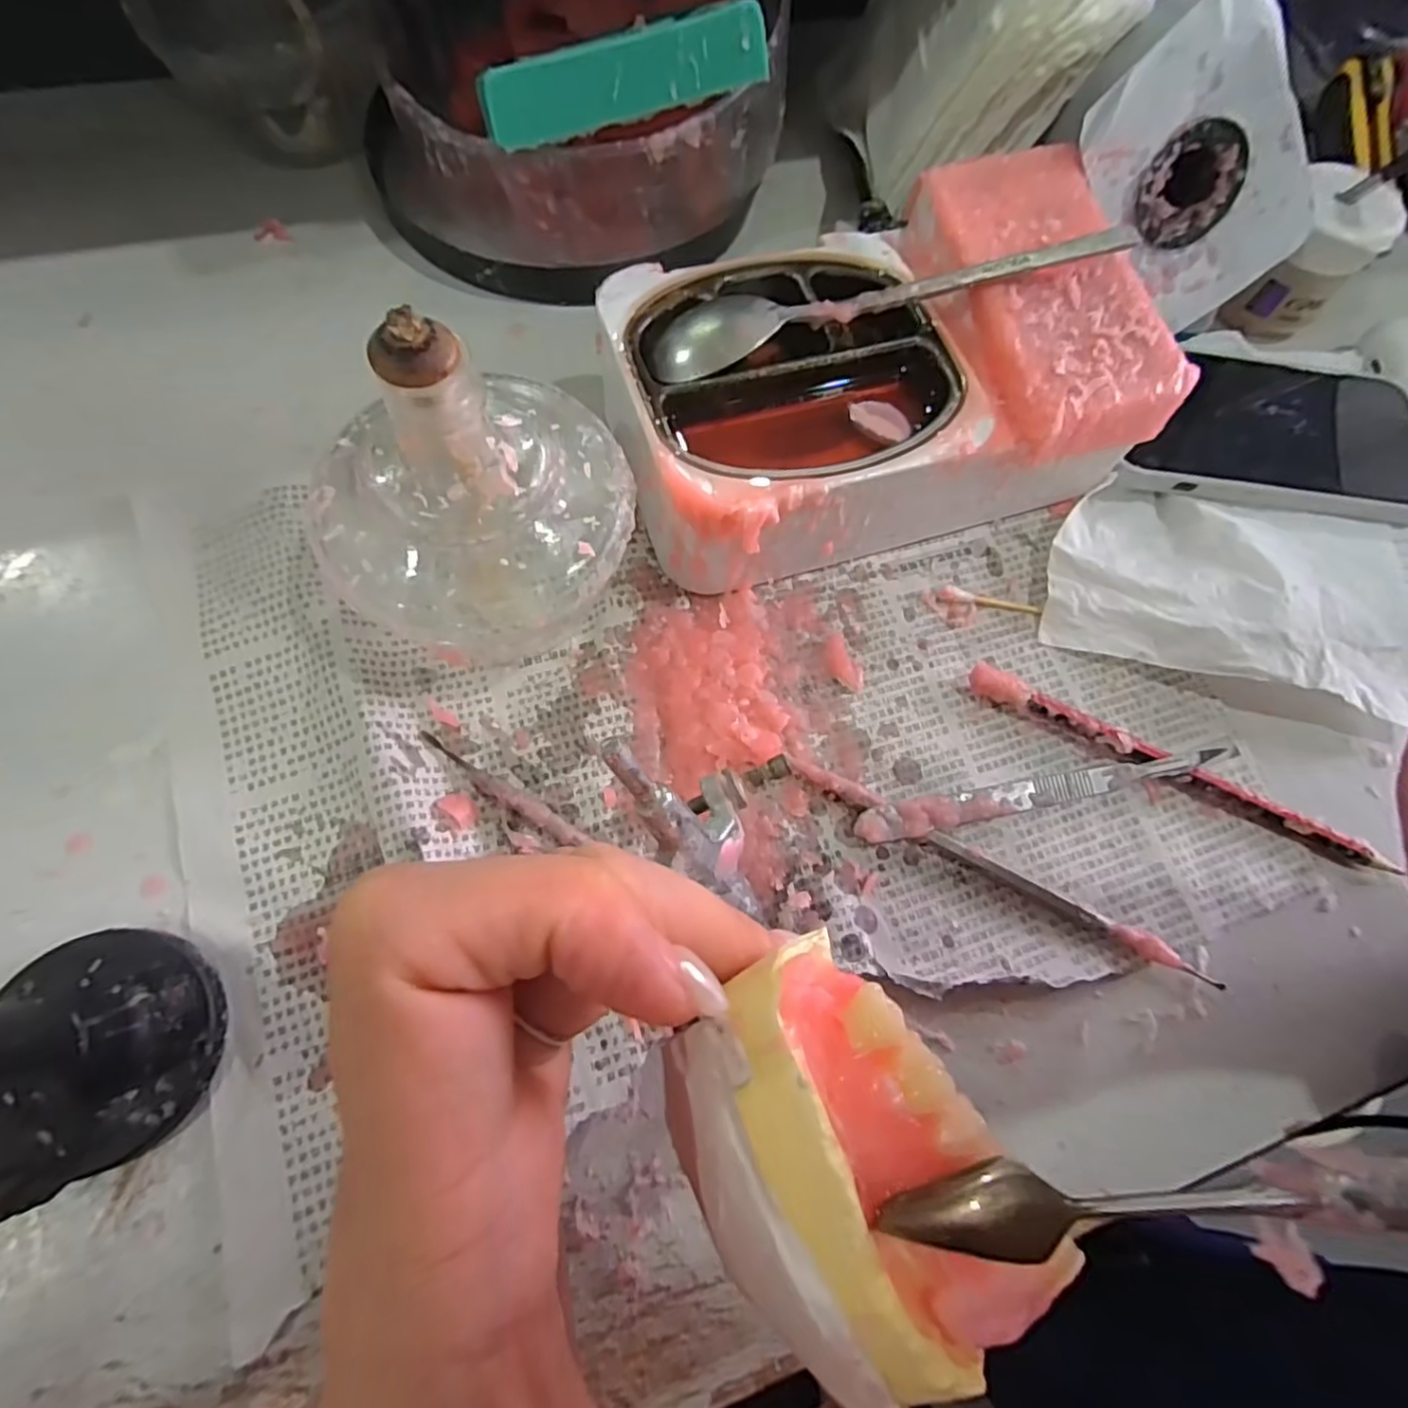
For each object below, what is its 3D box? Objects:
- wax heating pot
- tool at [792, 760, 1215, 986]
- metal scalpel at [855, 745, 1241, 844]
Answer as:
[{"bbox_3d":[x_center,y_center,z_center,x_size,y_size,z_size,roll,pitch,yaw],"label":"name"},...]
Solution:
[{"bbox_3d":[0.068,-0.120,0.248,0.209,0.066,0.115,-17,73,-11],"label":"wax heating pot"},{"bbox_3d":[0.096,0.054,0.219,0.151,0.009,0.007,27,70,5],"label":"tool"},{"bbox_3d":[0.119,0.031,0.227,0.138,0.012,0.011,-9,71,-8],"label":"metal scalpel"}]

